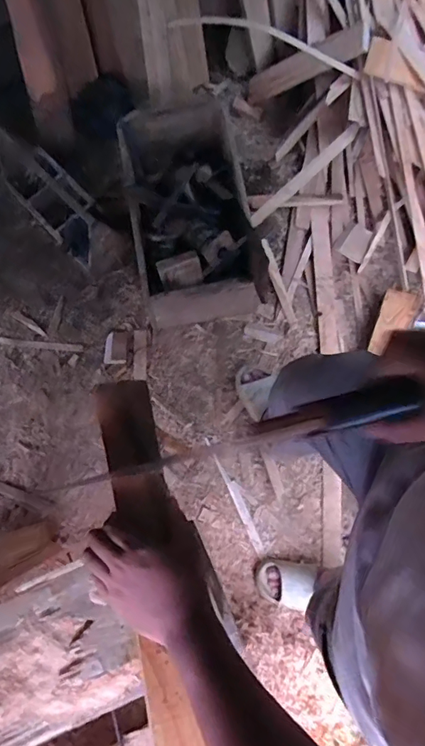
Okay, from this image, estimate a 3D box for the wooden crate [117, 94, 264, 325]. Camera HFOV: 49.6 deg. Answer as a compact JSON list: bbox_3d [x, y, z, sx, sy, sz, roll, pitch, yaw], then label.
[{"bbox_3d":[-0.066,-0.457,1.375,0.347,0.274,0.616,-10,70,-5],"label":"wooden crate"}]

